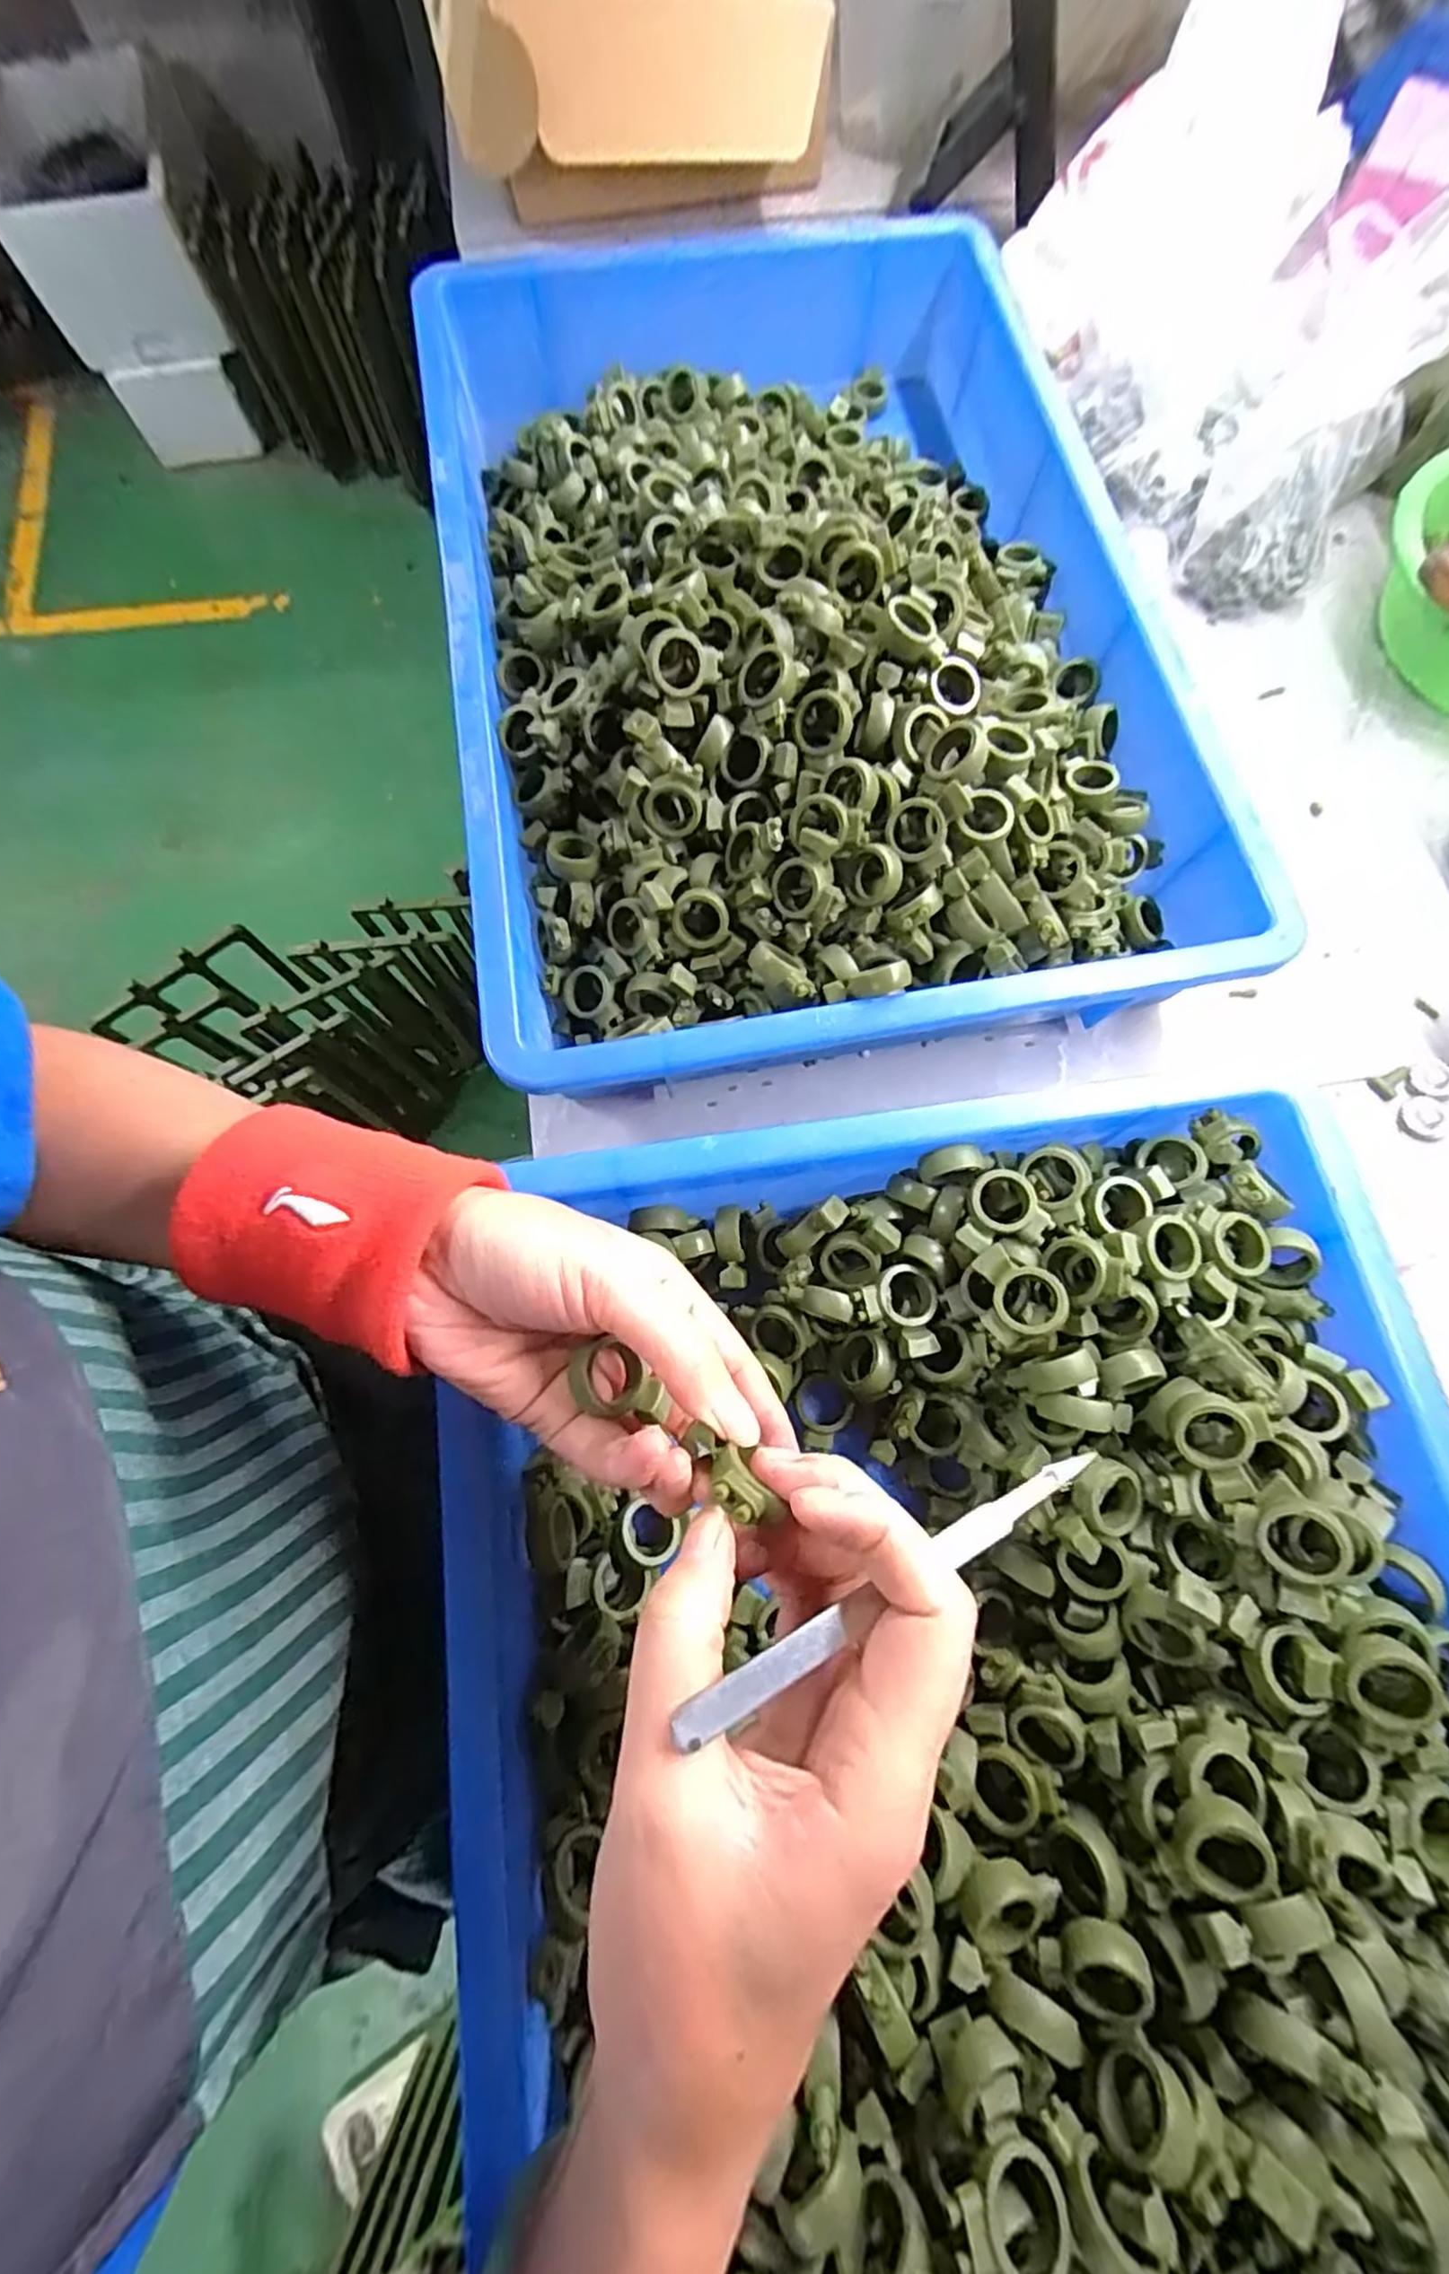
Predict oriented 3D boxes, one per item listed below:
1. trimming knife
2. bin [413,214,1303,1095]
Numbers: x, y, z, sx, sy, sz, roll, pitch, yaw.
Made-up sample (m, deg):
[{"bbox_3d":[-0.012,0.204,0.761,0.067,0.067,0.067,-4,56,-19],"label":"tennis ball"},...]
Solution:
[{"bbox_3d":[0.051,0.116,0.190,0.135,0.004,0.009,-15,74,-26],"label":"trimming knife"},{"bbox_3d":[0.037,-0.308,0.414,0.377,0.113,0.565,-10,74,-3],"label":"bin"}]

